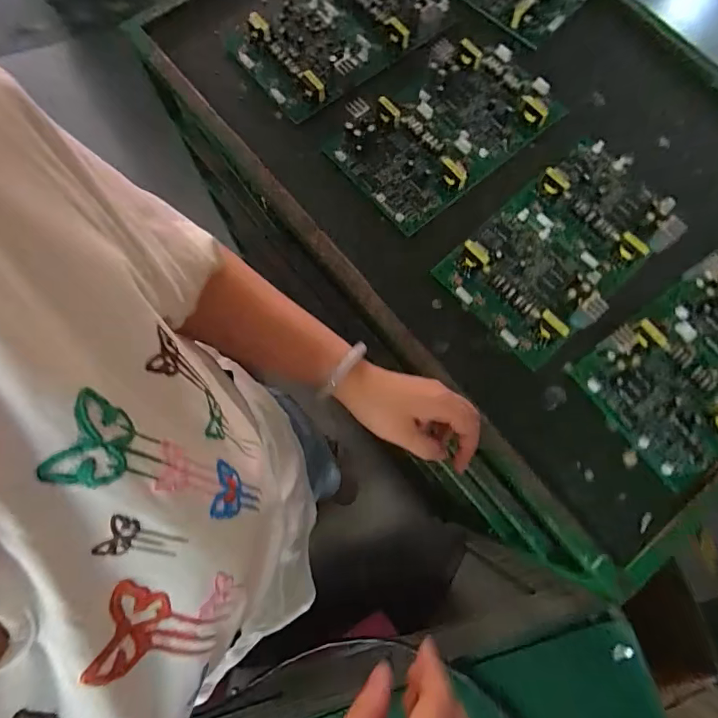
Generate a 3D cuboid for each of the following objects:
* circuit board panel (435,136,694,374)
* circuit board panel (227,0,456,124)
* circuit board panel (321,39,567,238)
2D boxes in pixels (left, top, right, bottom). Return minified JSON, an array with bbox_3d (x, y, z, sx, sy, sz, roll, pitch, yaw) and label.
[{"bbox_3d":[0.228,-0.129,0.499,0.261,0.030,0.148,-41,79,-10],"label":"circuit board panel"},{"bbox_3d":[-0.019,-0.421,0.567,0.267,0.024,0.157,-36,78,-9],"label":"circuit board panel"},{"bbox_3d":[0.104,-0.277,0.532,0.260,0.022,0.149,-40,79,-10],"label":"circuit board panel"}]

